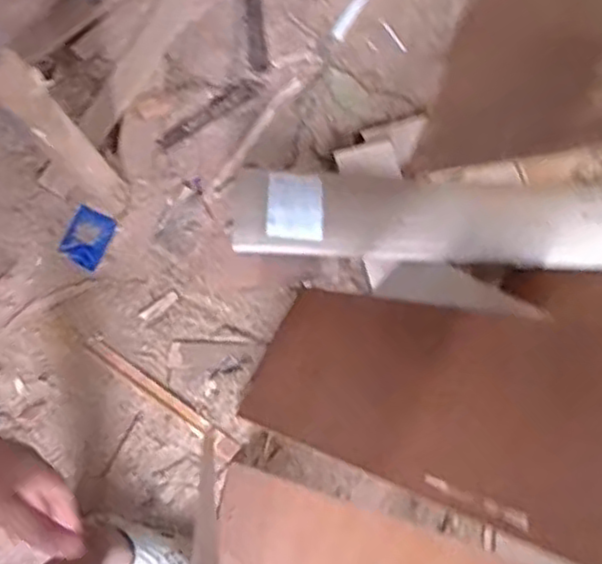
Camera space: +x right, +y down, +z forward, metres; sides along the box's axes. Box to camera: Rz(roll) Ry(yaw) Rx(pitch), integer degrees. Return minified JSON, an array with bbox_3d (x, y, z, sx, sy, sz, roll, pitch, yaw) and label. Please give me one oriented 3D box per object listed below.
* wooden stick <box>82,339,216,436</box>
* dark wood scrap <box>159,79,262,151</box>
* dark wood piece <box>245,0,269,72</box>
[{"bbox_3d":[-0.294,0.195,1.361,0.294,0.012,0.030,35,80,1],"label":"wooden stick"},{"bbox_3d":[-0.187,-0.344,1.443,0.232,0.010,0.040,-32,85,-9],"label":"dark wood scrap"},{"bbox_3d":[-0.095,-0.524,1.480,0.037,0.015,0.182,-6,81,-5],"label":"dark wood piece"}]

